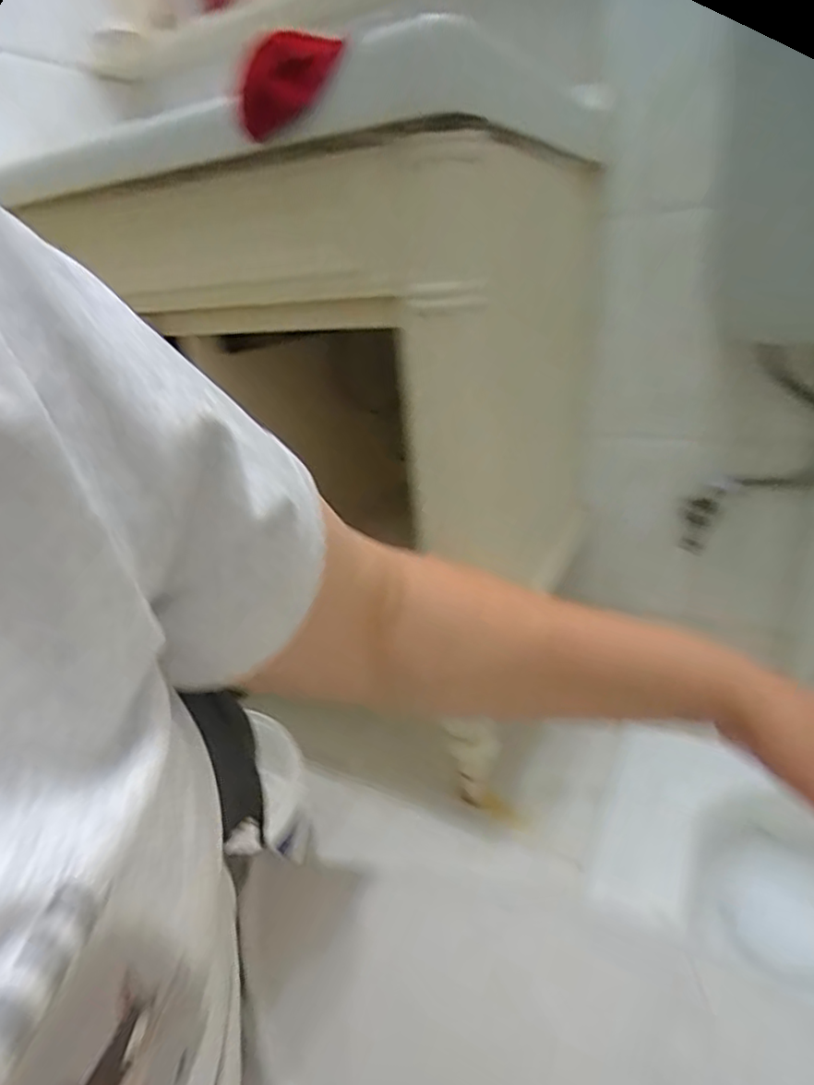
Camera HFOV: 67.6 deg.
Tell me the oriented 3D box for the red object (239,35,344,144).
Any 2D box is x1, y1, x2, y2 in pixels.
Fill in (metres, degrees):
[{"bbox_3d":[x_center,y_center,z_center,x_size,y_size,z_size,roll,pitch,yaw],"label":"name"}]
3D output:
[{"bbox_3d":[-0.084,-0.326,0.430,0.101,0.054,0.010,14,33,36],"label":"red object"}]

